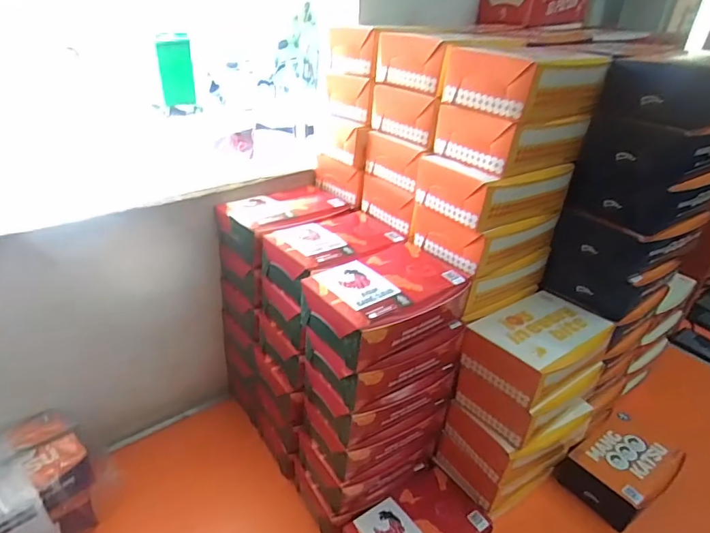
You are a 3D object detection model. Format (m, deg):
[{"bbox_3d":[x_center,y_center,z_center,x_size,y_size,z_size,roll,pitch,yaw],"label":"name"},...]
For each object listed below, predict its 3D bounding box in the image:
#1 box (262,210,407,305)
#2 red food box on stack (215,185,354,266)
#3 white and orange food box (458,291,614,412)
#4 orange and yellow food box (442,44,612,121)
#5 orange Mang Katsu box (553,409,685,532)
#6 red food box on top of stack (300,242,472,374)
[{"bbox_3d":[-0.025,-0.022,0.667,0.187,0.056,0.123,-23,41,-37],"label":"box"},{"bbox_3d":[-0.098,-0.071,0.732,0.190,0.057,0.125,-22,41,-36],"label":"red food box on stack"},{"bbox_3d":[0.240,0.098,0.633,0.174,0.061,0.118,-20,39,-34],"label":"white and orange food box"},{"bbox_3d":[0.198,-0.219,0.564,0.145,0.061,0.134,-21,40,-35],"label":"orange and yellow food box"},{"bbox_3d":[0.429,0.318,0.773,0.174,0.066,0.121,-20,39,-34],"label":"orange Mang Katsu box"},{"bbox_3d":[0.041,0.038,0.581,0.185,0.060,0.119,-18,38,-32],"label":"red food box on top of stack"}]

